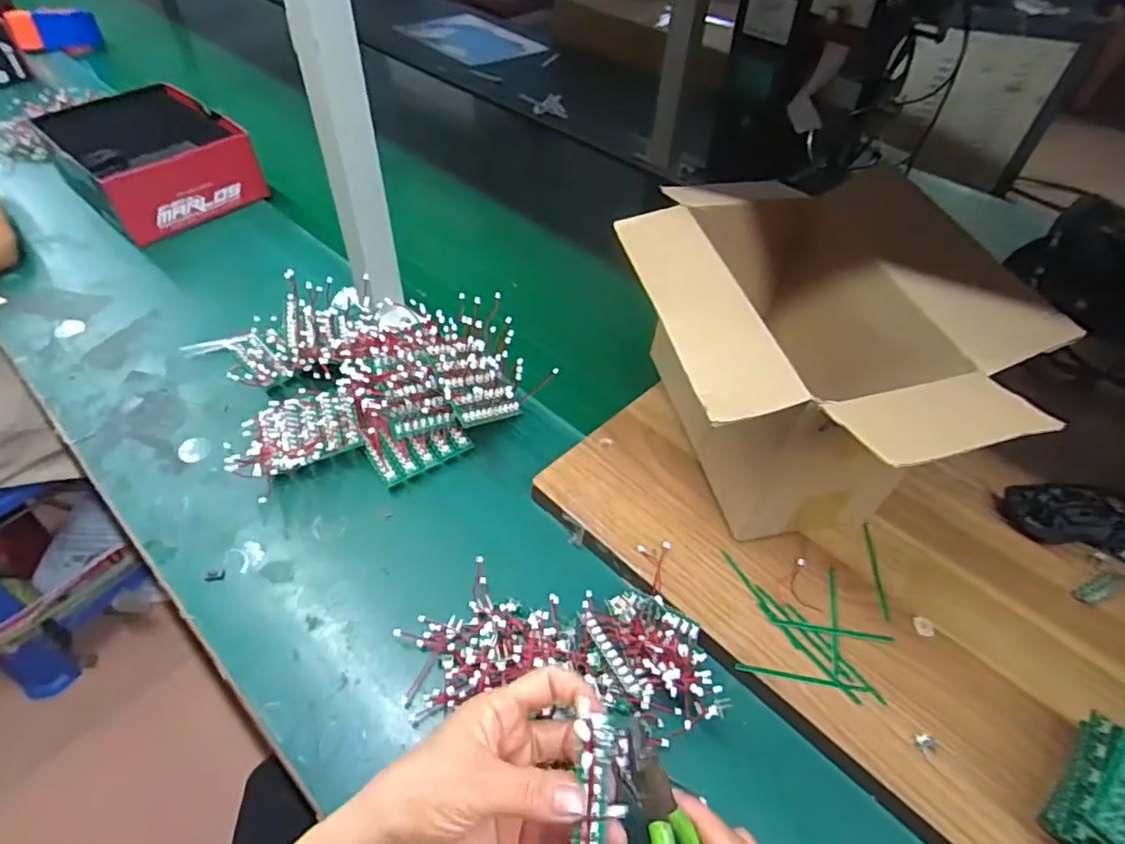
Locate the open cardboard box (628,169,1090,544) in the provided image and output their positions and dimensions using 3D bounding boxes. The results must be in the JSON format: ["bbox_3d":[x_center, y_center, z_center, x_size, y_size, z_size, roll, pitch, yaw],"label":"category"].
[{"bbox_3d":[0.184,-0.047,0.499,0.240,0.185,0.325,-11,50,-11],"label":"open cardboard box"}]

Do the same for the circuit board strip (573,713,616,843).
[{"bbox_3d":[0.014,0.177,0.287,0.016,0.010,0.072,5,59,6],"label":"circuit board strip"}]

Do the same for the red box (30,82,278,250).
[{"bbox_3d":[-0.556,-0.359,0.840,0.191,0.088,0.249,-36,59,-30],"label":"red box"}]

